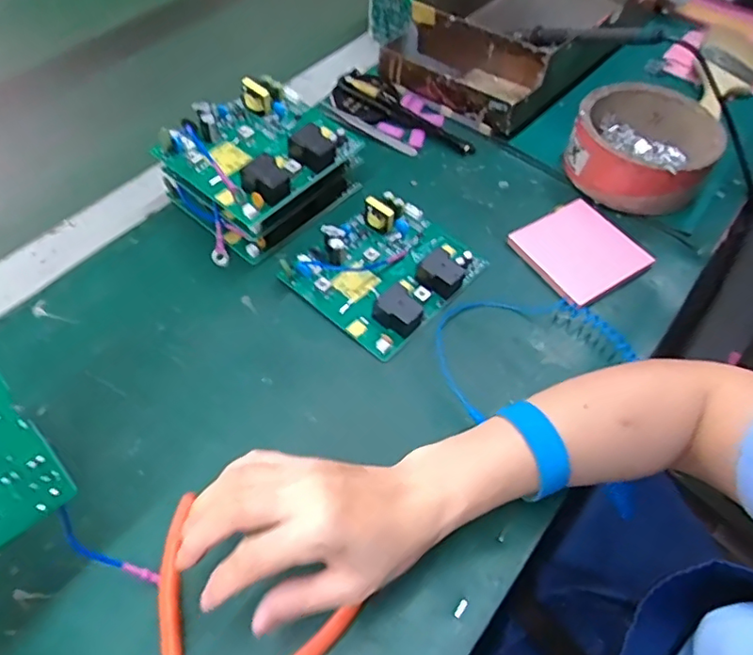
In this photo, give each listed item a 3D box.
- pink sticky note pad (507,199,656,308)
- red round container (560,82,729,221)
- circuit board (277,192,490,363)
[{"bbox_3d":[0.169,-0.066,0.480,0.089,0.011,0.086,-28,60,-20],"label":"pink sticky note pad"},{"bbox_3d":[0.242,-0.164,0.526,0.116,0.059,0.121,1,55,-1],"label":"red round container"},{"bbox_3d":[0.009,-0.053,0.456,0.112,0.027,0.129,37,61,22],"label":"circuit board"}]

